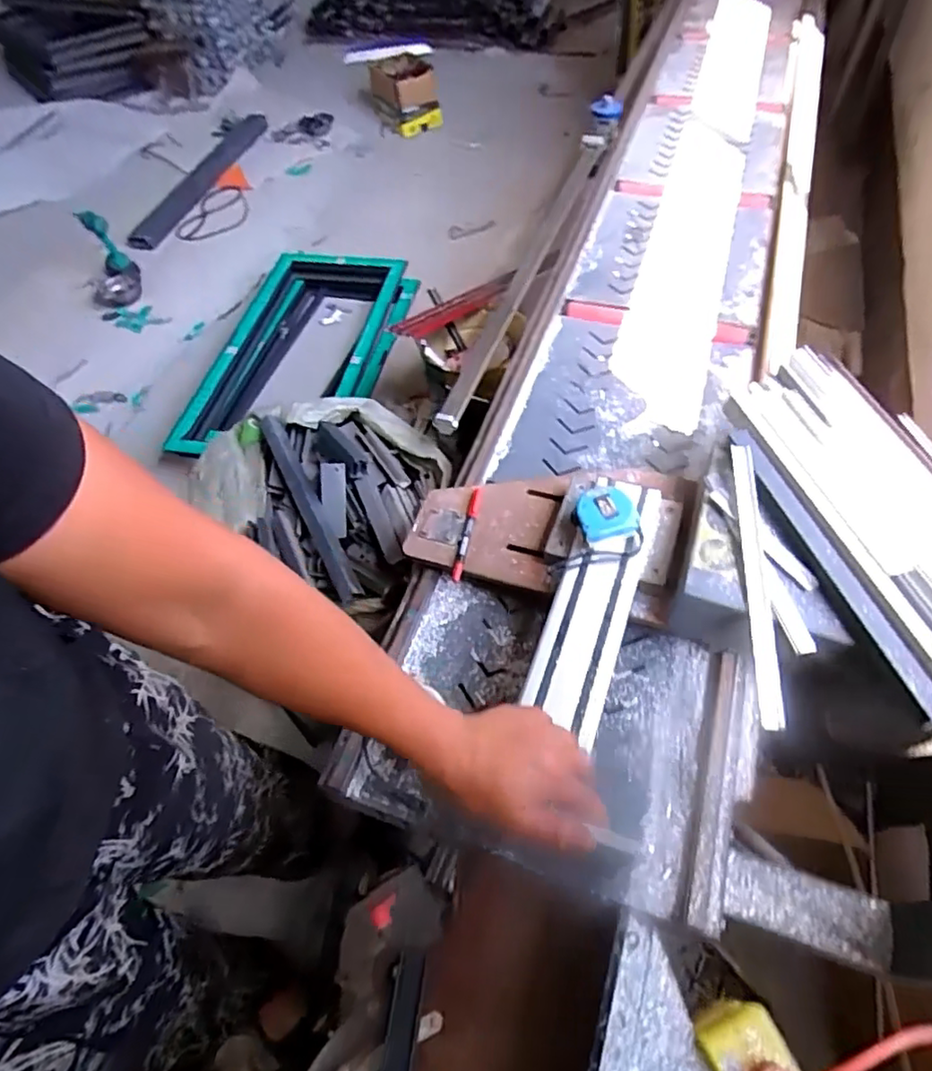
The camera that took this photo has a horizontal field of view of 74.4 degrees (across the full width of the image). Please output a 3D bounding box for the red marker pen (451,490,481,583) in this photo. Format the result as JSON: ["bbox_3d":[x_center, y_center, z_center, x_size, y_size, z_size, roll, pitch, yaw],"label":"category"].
[{"bbox_3d":[0.002,-0.007,0.766,0.015,0.019,0.138,8,55,11],"label":"red marker pen"}]

